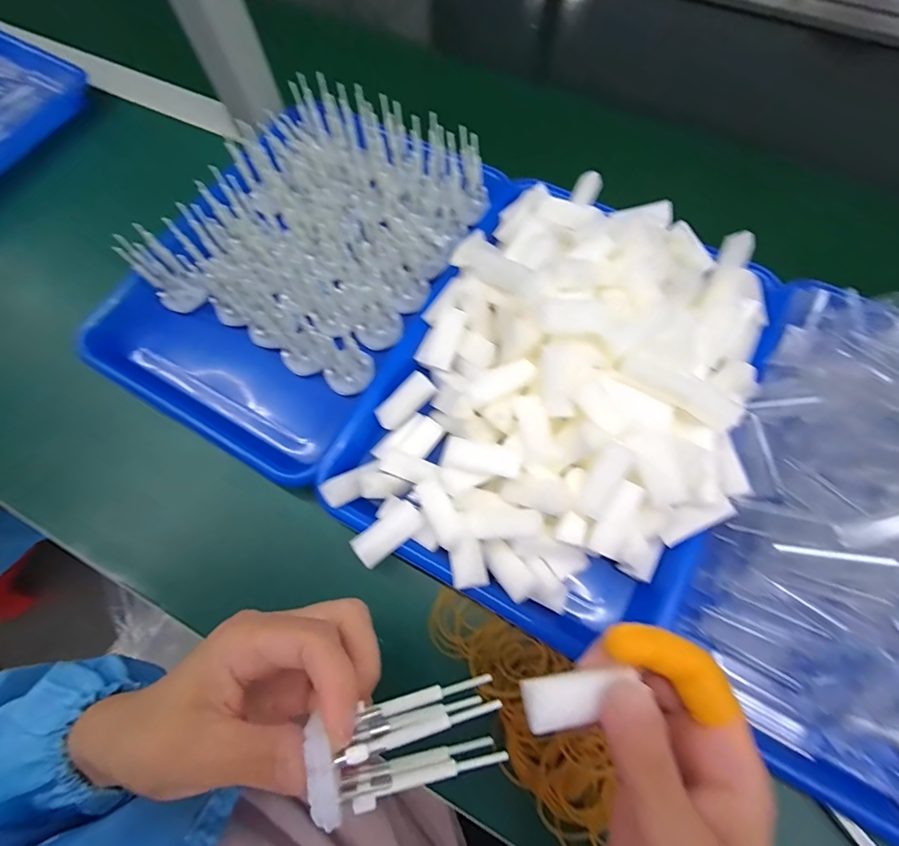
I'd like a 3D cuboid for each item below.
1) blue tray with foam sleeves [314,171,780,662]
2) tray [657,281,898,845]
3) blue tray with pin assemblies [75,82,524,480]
[{"bbox_3d":[0.078,-0.033,0.306,0.254,0.085,0.319,21,72,10],"label":"blue tray with foam sleeves"},{"bbox_3d":[0.291,0.075,0.262,0.240,0.077,0.309,27,73,12],"label":"tray"},{"bbox_3d":[-0.123,-0.134,0.372,0.237,0.077,0.321,29,73,12],"label":"blue tray with pin assemblies"}]

